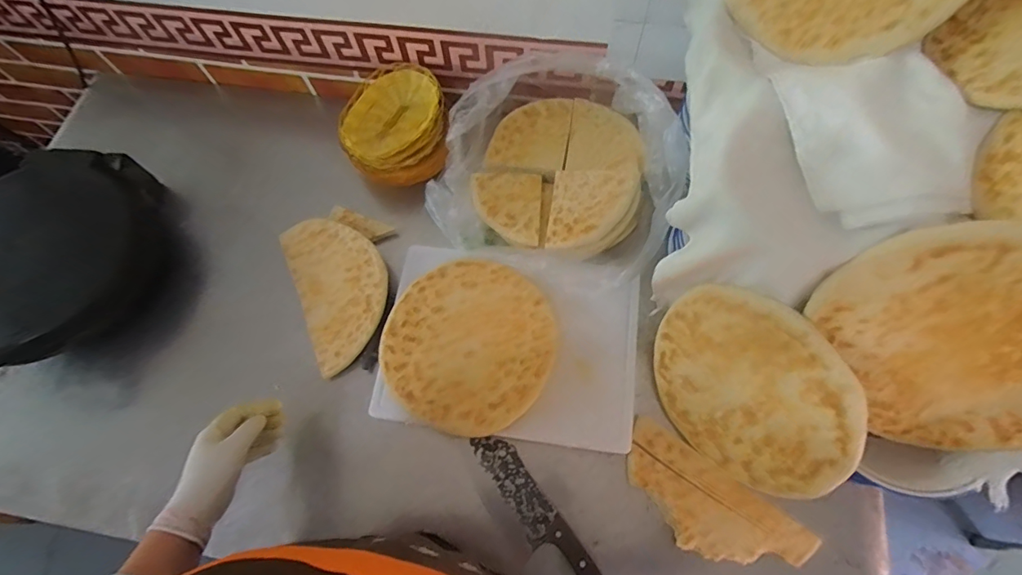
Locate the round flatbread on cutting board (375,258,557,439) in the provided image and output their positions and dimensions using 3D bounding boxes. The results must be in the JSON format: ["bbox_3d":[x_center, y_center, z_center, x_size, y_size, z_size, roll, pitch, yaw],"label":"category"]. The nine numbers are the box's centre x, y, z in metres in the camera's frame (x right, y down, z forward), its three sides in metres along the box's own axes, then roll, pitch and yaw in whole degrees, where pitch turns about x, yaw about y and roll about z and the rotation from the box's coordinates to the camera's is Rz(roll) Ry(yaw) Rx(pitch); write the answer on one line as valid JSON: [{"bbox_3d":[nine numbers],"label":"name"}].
[{"bbox_3d":[-0.063,0.080,0.702,0.246,0.010,0.247,-1,69,2],"label":"round flatbread on cutting board"}]

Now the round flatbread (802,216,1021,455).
[{"bbox_3d":[0.432,0.052,0.439,0.245,0.206,0.014,54,39,-10],"label":"round flatbread"}]

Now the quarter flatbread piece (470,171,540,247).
[{"bbox_3d":[-0.009,-0.132,0.772,0.112,0.016,0.128,3,70,4],"label":"quarter flatbread piece"}]

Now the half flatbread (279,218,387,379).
[{"bbox_3d":[-0.277,-0.005,0.769,0.146,0.036,0.258,-26,70,-7],"label":"half flatbread"}]

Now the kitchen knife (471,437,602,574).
[{"bbox_3d":[0.039,0.314,0.640,0.051,0.030,0.267,-35,72,-10],"label":"kitchen knife"}]

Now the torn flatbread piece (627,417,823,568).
[{"bbox_3d":[0.263,0.294,0.630,0.250,0.018,0.107,35,75,14],"label":"torn flatbread piece"}]

